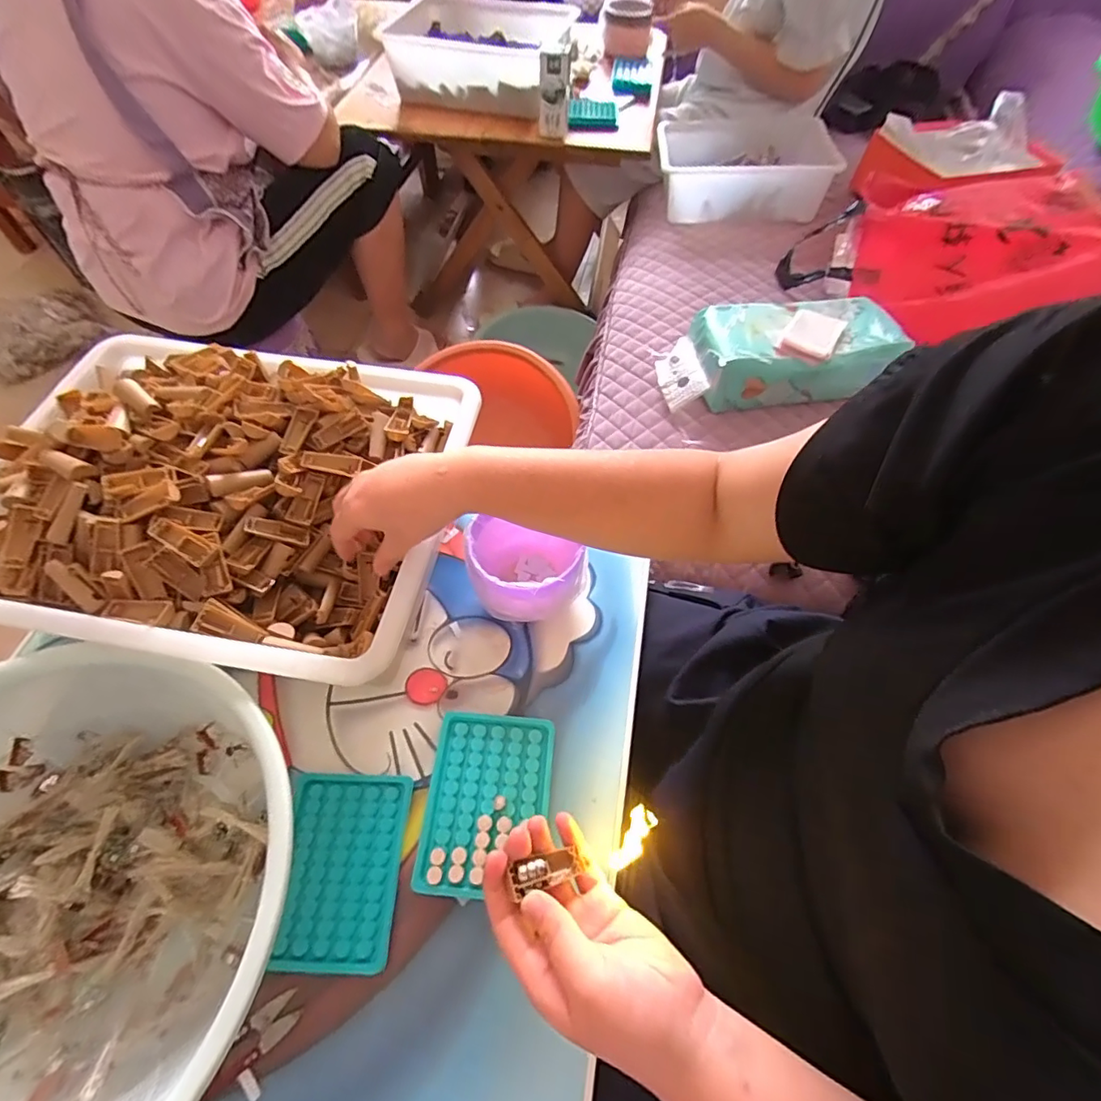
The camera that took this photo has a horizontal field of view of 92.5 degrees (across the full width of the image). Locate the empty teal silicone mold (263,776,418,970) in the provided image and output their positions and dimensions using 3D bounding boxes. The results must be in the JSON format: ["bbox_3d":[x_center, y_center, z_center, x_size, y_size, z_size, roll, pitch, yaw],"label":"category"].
[{"bbox_3d":[-0.161,0.244,0.409,0.087,0.008,0.128,2,58,1],"label":"empty teal silicone mold"}]

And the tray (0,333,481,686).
[{"bbox_3d":[-0.298,-0.058,0.481,0.393,0.099,0.315,8,58,5],"label":"tray"}]

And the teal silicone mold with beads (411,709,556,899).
[{"bbox_3d":[-0.050,0.196,0.417,0.095,0.014,0.128,5,56,2],"label":"teal silicone mold with beads"}]

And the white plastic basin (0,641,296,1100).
[{"bbox_3d":[-0.324,0.233,0.350,0.309,0.114,0.300,0,58,0],"label":"white plastic basin"}]

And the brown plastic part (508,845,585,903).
[{"bbox_3d":[-0.002,0.192,0.318,0.044,0.008,0.018,7,52,-34],"label":"brown plastic part"}]

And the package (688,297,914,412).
[{"bbox_3d":[0.351,-0.290,0.767,0.281,0.084,0.150,-4,58,-3],"label":"package"}]

